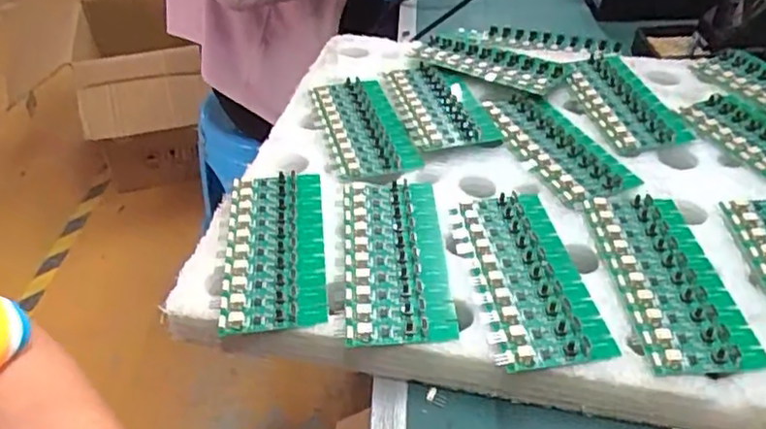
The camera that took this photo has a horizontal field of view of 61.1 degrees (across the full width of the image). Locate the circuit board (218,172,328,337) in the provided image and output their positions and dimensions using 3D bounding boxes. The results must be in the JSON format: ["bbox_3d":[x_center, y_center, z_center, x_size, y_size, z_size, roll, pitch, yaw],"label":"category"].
[{"bbox_3d":[-0.069,0.019,0.417,0.061,0.007,0.133,-5,44,-4],"label":"circuit board"}]

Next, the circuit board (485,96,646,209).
[{"bbox_3d":[0.130,-0.055,0.487,0.058,0.005,0.134,-16,46,-15],"label":"circuit board"}]

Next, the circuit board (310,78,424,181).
[{"bbox_3d":[-0.017,-0.071,0.515,0.060,0.010,0.135,-12,41,-10],"label":"circuit board"}]

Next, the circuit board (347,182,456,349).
[{"bbox_3d":[0.007,0.023,0.404,0.061,0.007,0.134,-2,44,-2],"label":"circuit board"}]

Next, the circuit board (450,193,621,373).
[{"bbox_3d":[0.084,0.032,0.389,0.066,0.008,0.135,-6,44,-5],"label":"circuit board"}]

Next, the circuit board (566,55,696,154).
[{"bbox_3d":[0.194,-0.095,0.531,0.061,0.010,0.129,-9,44,-8],"label":"circuit board"}]

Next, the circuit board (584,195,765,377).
[{"bbox_3d":[0.168,0.034,0.385,0.060,0.008,0.137,-2,44,-1],"label":"circuit board"}]

